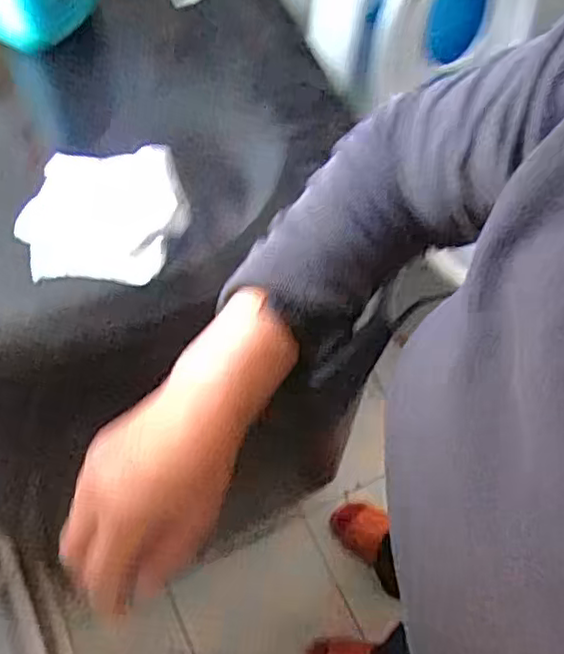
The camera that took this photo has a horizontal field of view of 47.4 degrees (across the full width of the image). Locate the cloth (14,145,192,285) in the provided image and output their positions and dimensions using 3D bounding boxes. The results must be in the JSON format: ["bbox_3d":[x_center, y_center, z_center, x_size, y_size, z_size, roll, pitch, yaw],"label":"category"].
[{"bbox_3d":[-0.161,-0.104,0.589,0.149,0.043,0.128,9,60,2],"label":"cloth"}]

